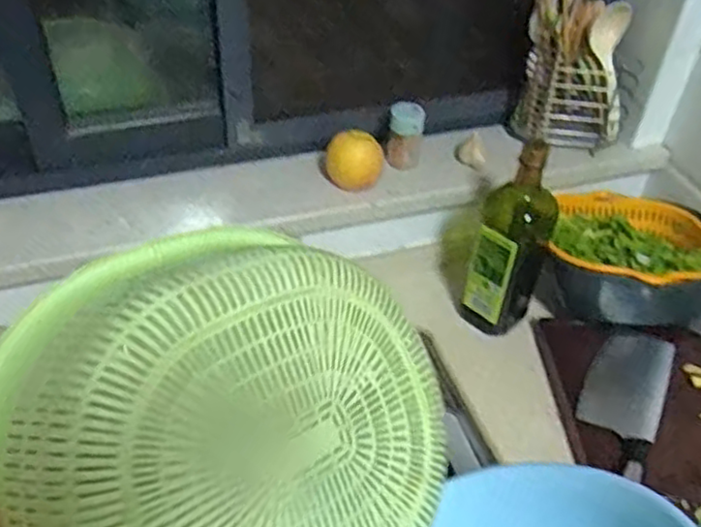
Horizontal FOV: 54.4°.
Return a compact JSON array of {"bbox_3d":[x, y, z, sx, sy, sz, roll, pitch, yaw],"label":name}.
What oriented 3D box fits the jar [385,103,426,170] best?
[{"bbox_3d":[0.074,-0.174,0.920,0.050,0.078,0.055,11,43,8],"label":"jar"}]

